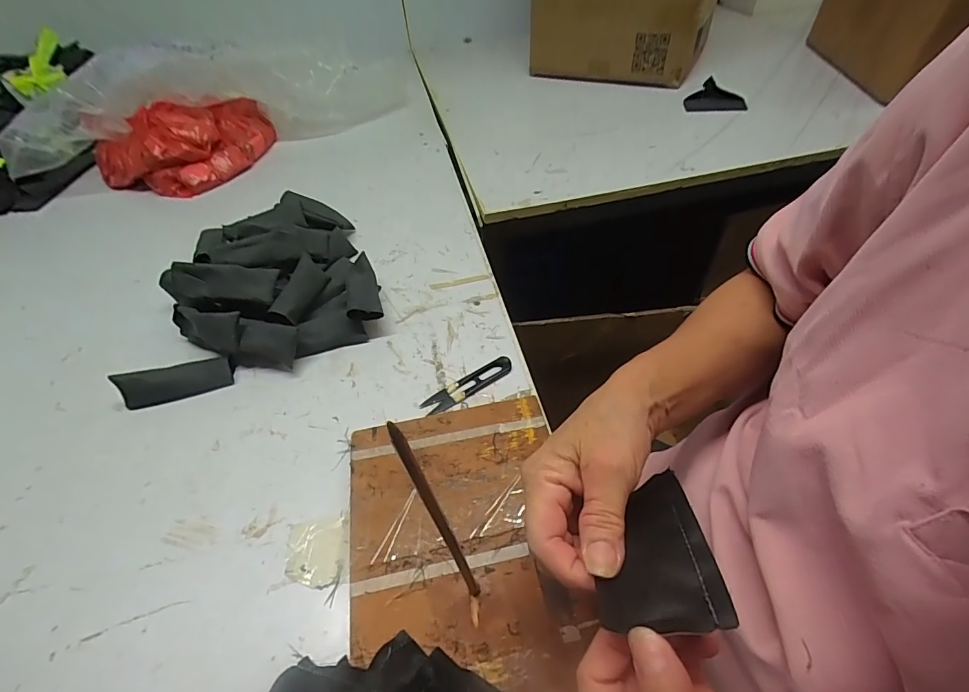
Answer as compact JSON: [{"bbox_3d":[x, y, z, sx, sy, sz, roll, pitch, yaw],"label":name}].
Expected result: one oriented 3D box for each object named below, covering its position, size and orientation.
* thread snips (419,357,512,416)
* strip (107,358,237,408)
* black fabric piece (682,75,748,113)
[{"bbox_3d":[-0.016,0.040,0.442,0.100,0.007,0.022,-24,51,-16],"label":"thread snips"},{"bbox_3d":[-0.320,0.032,0.455,0.099,0.037,0.029,-15,49,-8],"label":"strip"},{"bbox_3d":[0.437,-0.469,0.820,0.105,0.031,0.088,15,51,18],"label":"black fabric piece"}]

